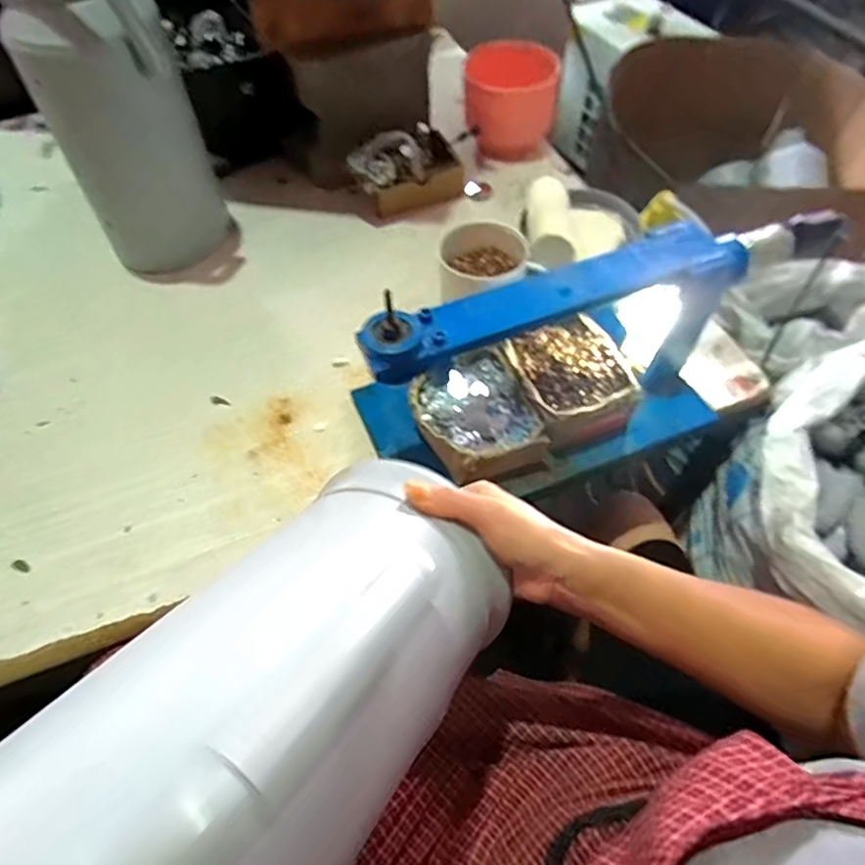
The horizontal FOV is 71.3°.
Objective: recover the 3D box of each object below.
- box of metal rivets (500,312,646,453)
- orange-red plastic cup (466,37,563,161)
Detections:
[{"bbox_3d":[0.152,-0.051,0.644,0.128,0.051,0.124,-16,57,-9],"label":"box of metal rivets"},{"bbox_3d":[0.121,-0.521,0.953,0.144,0.138,0.115,-1,56,1],"label":"orange-red plastic cup"}]

